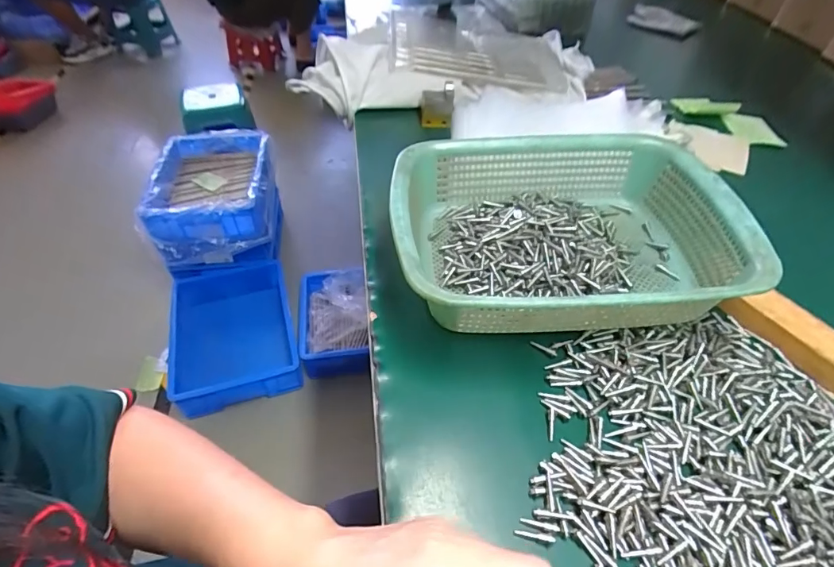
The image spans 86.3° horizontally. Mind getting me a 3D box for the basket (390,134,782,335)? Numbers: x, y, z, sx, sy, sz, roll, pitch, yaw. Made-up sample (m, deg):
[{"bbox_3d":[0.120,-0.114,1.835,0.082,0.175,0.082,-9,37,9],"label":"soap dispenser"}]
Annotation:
[{"bbox_3d":[0.132,-0.043,0.420,0.296,0.094,0.215,-4,46,-1],"label":"basket"}]

